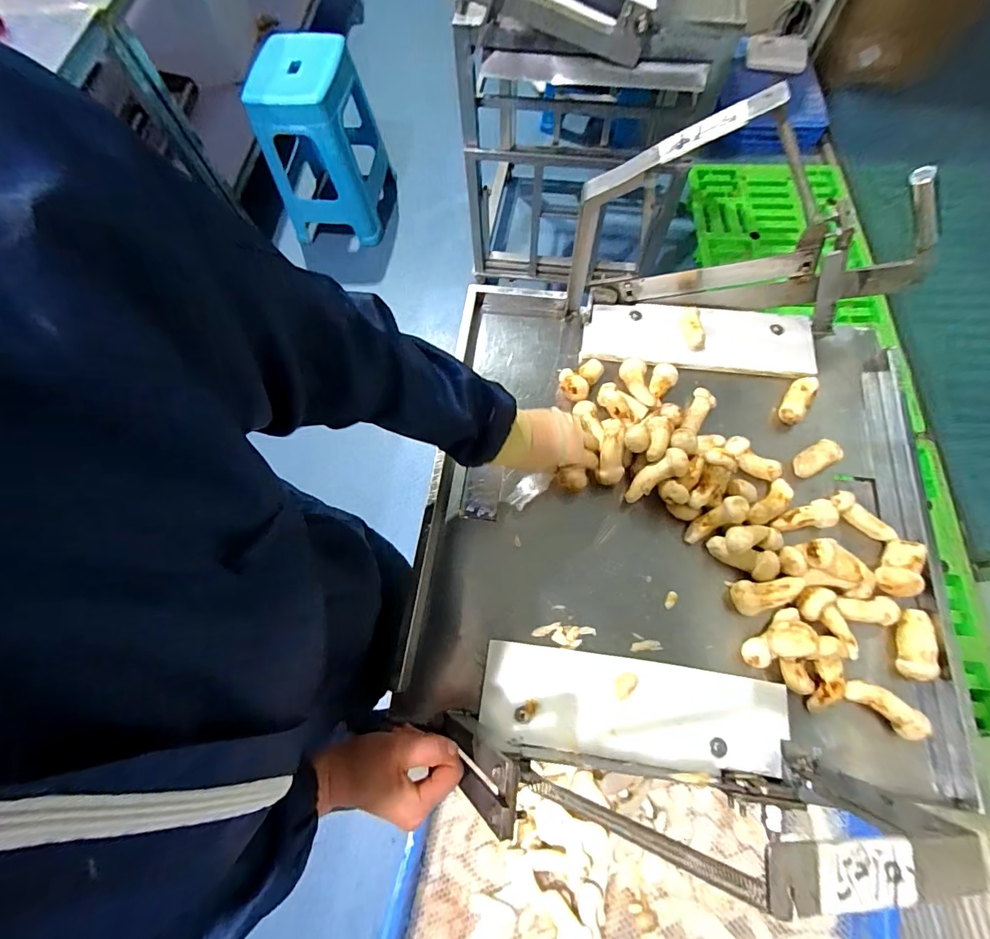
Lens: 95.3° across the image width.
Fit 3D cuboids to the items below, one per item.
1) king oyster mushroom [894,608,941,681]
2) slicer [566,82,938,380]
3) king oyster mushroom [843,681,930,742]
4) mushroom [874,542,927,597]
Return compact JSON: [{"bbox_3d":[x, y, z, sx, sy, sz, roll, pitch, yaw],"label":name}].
[{"bbox_3d":[0.454,0.189,0.490,0.032,0.025,0.072,10,70,5],"label":"king oyster mushroom"},{"bbox_3d":[0.305,-0.232,0.533,0.409,0.258,0.134,2,70,2],"label":"slicer"},{"bbox_3d":[0.403,0.245,0.466,0.075,0.023,0.029,35,74,13],"label":"king oyster mushroom"},{"bbox_3d":[0.457,0.111,0.511,0.038,0.032,0.062,32,73,12],"label":"mushroom"}]

